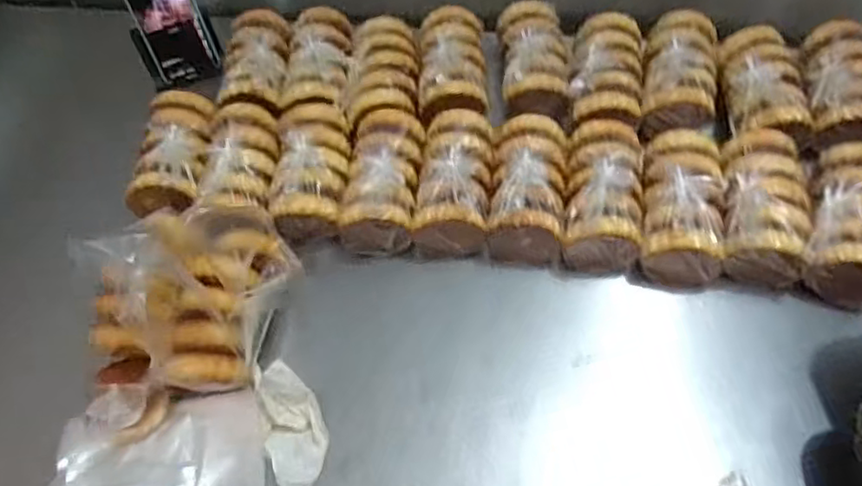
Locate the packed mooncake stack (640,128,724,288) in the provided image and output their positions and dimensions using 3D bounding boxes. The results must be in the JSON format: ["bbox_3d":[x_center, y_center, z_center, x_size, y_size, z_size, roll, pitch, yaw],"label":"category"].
[{"bbox_3d":[0.254,-0.041,0.684,0.091,0.078,0.159,3,73,7],"label":"packed mooncake stack"}]

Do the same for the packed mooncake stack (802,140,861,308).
[{"bbox_3d":[0.420,-0.017,0.670,0.089,0.080,0.158,18,62,15],"label":"packed mooncake stack"}]

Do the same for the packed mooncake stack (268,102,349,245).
[{"bbox_3d":[-0.132,-0.081,0.747,0.083,0.079,0.157,-1,59,4],"label":"packed mooncake stack"}]

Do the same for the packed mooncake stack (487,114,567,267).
[{"bbox_3d":[0.104,-0.056,0.718,0.081,0.088,0.153,4,59,7],"label":"packed mooncake stack"}]

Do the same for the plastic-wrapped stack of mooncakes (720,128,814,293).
[{"bbox_3d":[0.336,-0.034,0.684,0.083,0.075,0.147,9,60,10],"label":"plastic-wrapped stack of mooncakes"}]

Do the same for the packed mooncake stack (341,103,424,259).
[{"bbox_3d":[-0.051,-0.068,0.732,0.078,0.076,0.162,3,59,6],"label":"packed mooncake stack"}]

